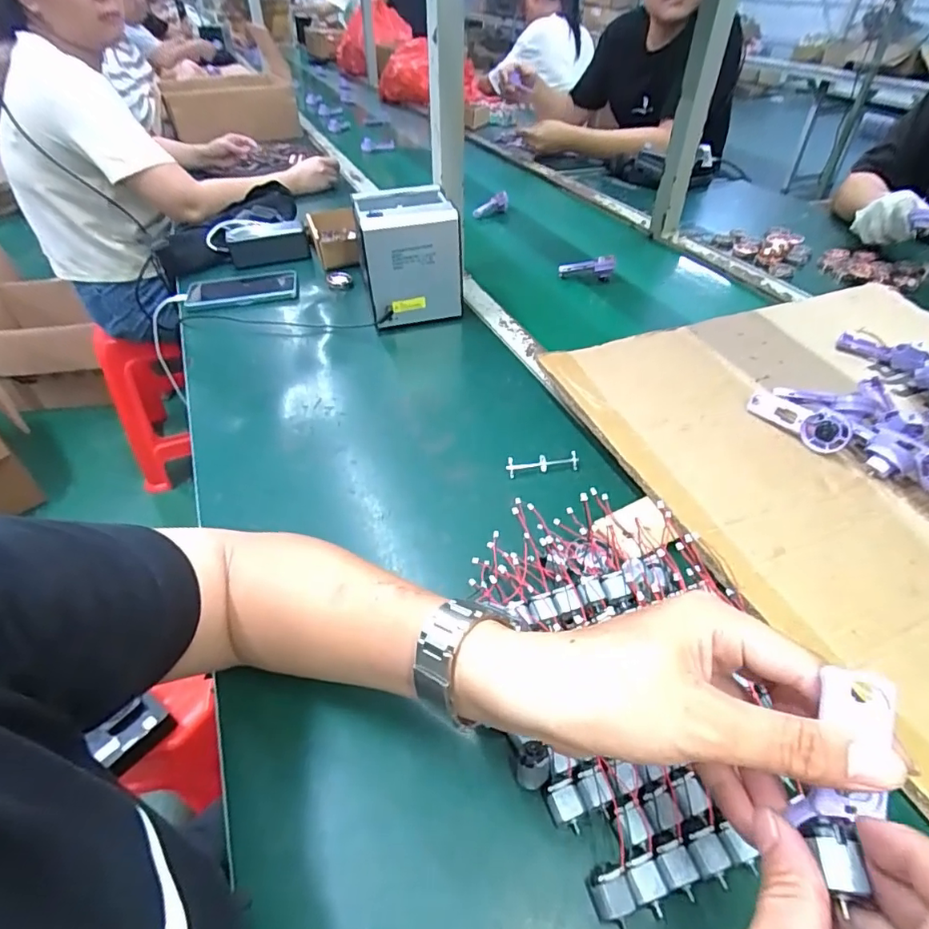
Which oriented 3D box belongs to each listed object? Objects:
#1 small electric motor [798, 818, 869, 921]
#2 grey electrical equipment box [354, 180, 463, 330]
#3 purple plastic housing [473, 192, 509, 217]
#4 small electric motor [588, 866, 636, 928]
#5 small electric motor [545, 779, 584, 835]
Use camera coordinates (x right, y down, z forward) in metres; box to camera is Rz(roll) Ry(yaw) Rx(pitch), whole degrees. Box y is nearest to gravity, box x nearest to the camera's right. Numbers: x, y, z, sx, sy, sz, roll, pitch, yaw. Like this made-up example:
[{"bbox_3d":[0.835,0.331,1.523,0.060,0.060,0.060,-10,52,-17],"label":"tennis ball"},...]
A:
[{"bbox_3d":[0.134,0.144,0.194,0.017,0.013,0.021,1,44,7],"label":"small electric motor"},{"bbox_3d":[-0.075,-0.280,0.751,0.128,0.168,0.115,-7,44,-7],"label":"grey electrical equipment box"},{"bbox_3d":[0.052,-0.542,1.110,0.088,0.033,0.024,-24,48,-24],"label":"purple plastic housing"},{"bbox_3d":[0.080,0.236,0.287,0.021,0.020,0.025,-10,44,-10],"label":"small electric motor"},{"bbox_3d":[0.060,0.207,0.320,0.019,0.019,0.024,-10,44,-10],"label":"small electric motor"}]

